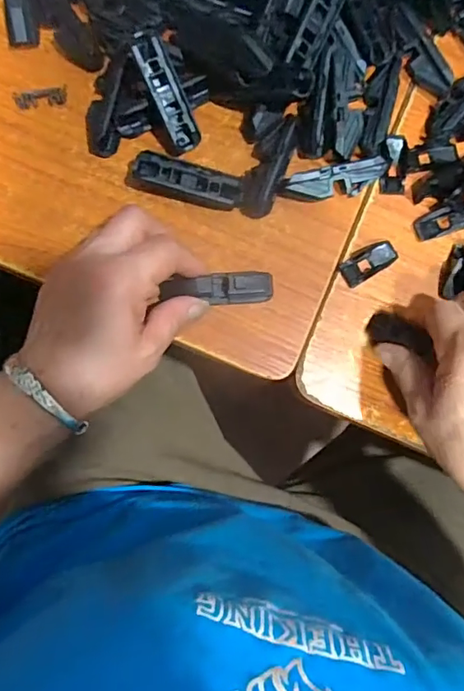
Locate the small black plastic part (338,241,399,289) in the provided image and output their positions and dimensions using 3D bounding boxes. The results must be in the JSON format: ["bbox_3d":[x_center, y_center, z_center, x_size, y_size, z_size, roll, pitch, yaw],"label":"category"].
[{"bbox_3d":[0.097,-0.060,0.360,0.044,0.005,0.021,-32,89,-8],"label":"small black plastic part"}]

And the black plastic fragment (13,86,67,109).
[{"bbox_3d":[-0.134,-0.173,0.354,0.035,0.004,0.012,-6,85,-6],"label":"black plastic fragment"}]

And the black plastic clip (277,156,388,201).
[{"bbox_3d":[0.073,-0.115,0.356,0.074,0.019,0.018,-13,86,-7],"label":"black plastic clip"}]

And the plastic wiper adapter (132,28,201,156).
[{"bbox_3d":[-0.046,-0.170,0.343,0.026,0.019,0.075,-23,118,-4],"label":"plastic wiper adapter"}]

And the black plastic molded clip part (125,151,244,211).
[{"bbox_3d":[-0.031,-0.111,0.348,0.075,0.020,0.026,10,84,-5],"label":"black plastic molded clip part"}]

